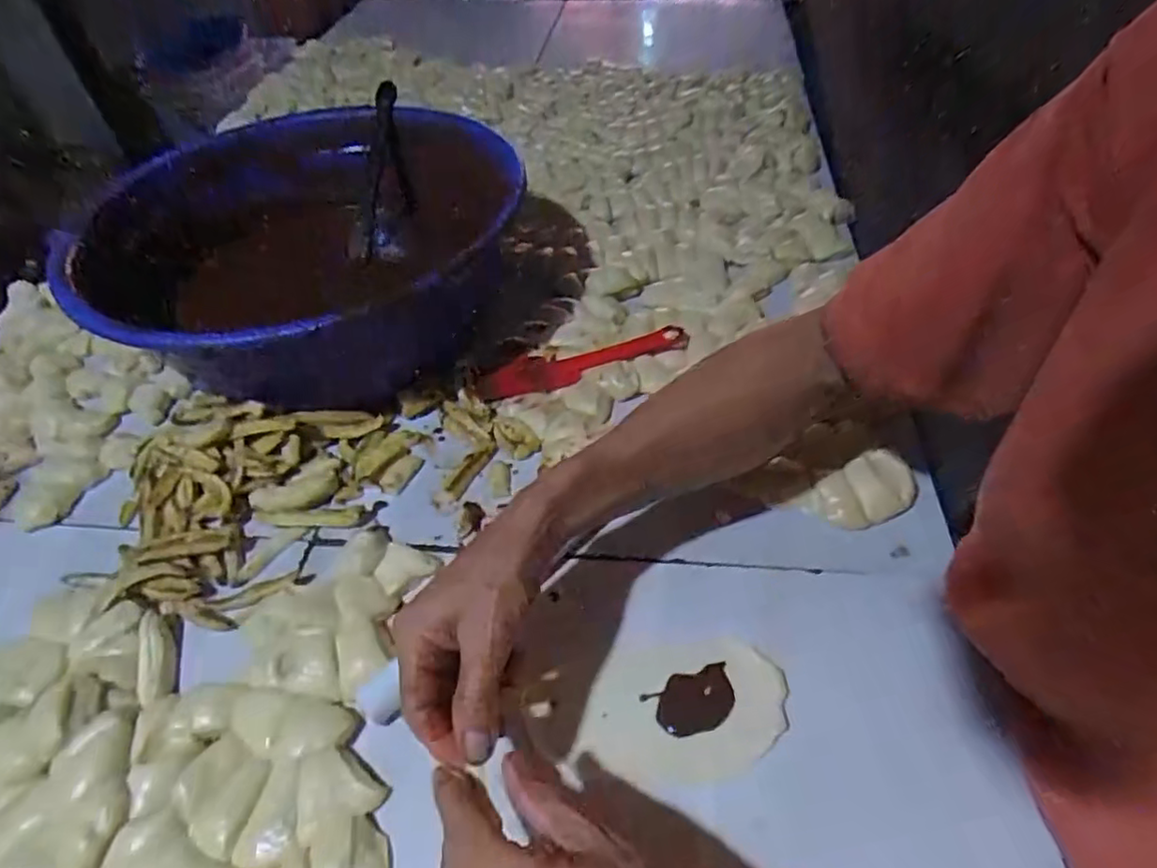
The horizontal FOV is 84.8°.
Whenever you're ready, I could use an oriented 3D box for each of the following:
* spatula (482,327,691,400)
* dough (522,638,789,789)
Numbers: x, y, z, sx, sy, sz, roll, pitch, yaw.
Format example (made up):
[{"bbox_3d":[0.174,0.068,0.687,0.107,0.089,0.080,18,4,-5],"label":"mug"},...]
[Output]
[{"bbox_3d":[0.005,-0.068,0.602,0.202,0.015,0.047,-11,47,-3],"label":"spatula"},{"bbox_3d":[0.050,0.177,0.406,0.161,0.007,0.083,-10,47,-2],"label":"dough"}]

